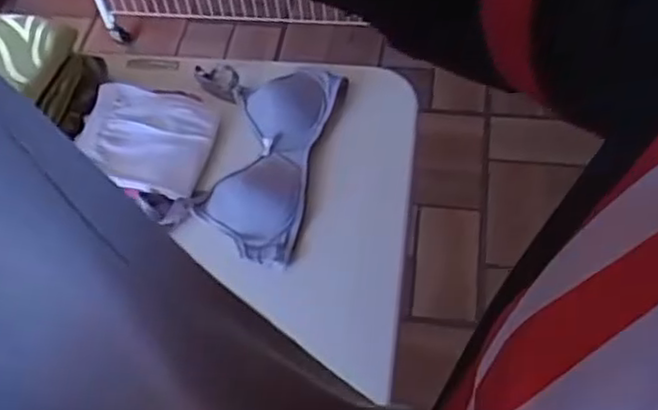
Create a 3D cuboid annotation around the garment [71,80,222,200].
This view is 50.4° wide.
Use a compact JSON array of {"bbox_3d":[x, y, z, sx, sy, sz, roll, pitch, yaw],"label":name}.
[{"bbox_3d":[-0.226,-0.082,0.870,0.150,0.034,0.140,21,61,-3],"label":"garment"}]

